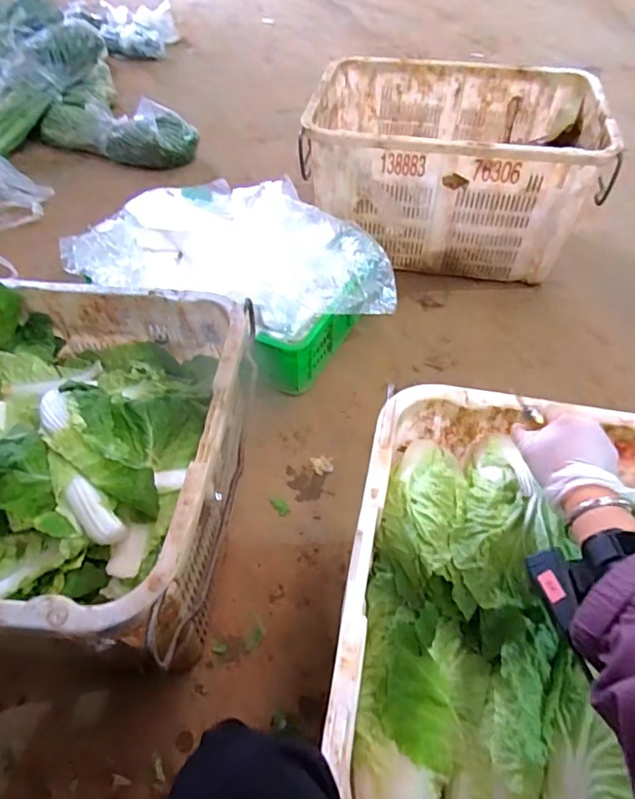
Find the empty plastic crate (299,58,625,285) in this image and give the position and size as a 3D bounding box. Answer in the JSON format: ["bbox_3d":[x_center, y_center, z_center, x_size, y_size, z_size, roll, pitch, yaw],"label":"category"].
[{"bbox_3d":[0.321,-0.590,1.281,0.637,0.317,0.450,11,51,9],"label":"empty plastic crate"}]

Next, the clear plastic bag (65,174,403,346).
[{"bbox_3d":[-0.165,-0.336,1.138,0.682,0.108,0.465,9,51,7],"label":"clear plastic bag"}]

